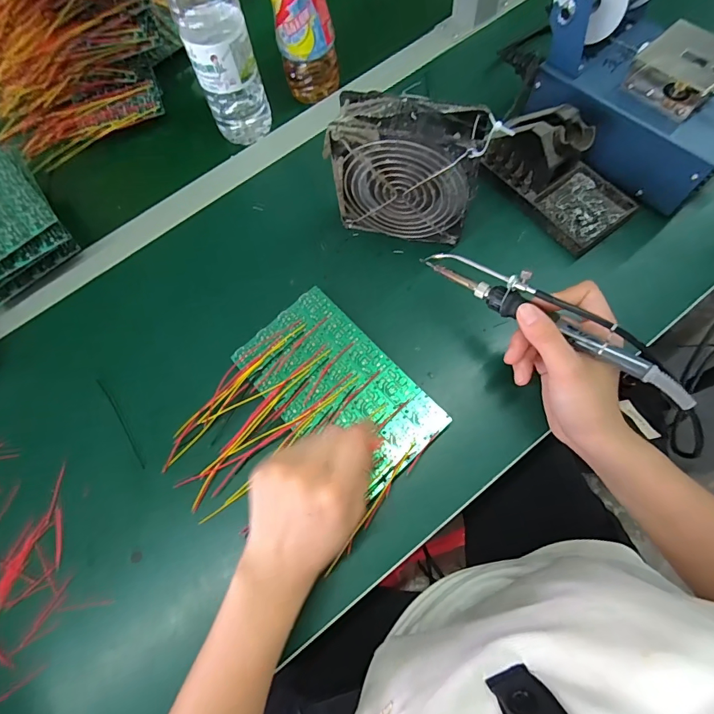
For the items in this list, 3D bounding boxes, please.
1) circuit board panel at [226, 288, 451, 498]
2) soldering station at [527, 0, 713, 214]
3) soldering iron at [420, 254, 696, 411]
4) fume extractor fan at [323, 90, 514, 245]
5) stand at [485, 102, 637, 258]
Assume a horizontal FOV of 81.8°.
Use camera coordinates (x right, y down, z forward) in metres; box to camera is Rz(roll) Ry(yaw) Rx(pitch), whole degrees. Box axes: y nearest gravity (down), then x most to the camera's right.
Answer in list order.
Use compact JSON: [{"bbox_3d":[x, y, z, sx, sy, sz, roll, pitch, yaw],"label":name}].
[{"bbox_3d":[-0.018,0.025,0.354,0.101,0.008,0.172,-41,75,-10],"label":"circuit board panel"},{"bbox_3d":[0.255,-0.244,0.376,0.107,0.139,0.209,-33,72,-8],"label":"soldering station"},{"bbox_3d":[0.137,-0.033,0.298,0.205,0.026,0.022,35,76,26],"label":"soldering iron"},{"bbox_3d":[0.046,-0.157,0.364,0.126,0.122,0.045,14,72,9],"label":"fume extractor fan"},{"bbox_3d":[0.197,-0.177,0.386,0.082,0.068,0.139,-34,72,-8],"label":"stand"}]

